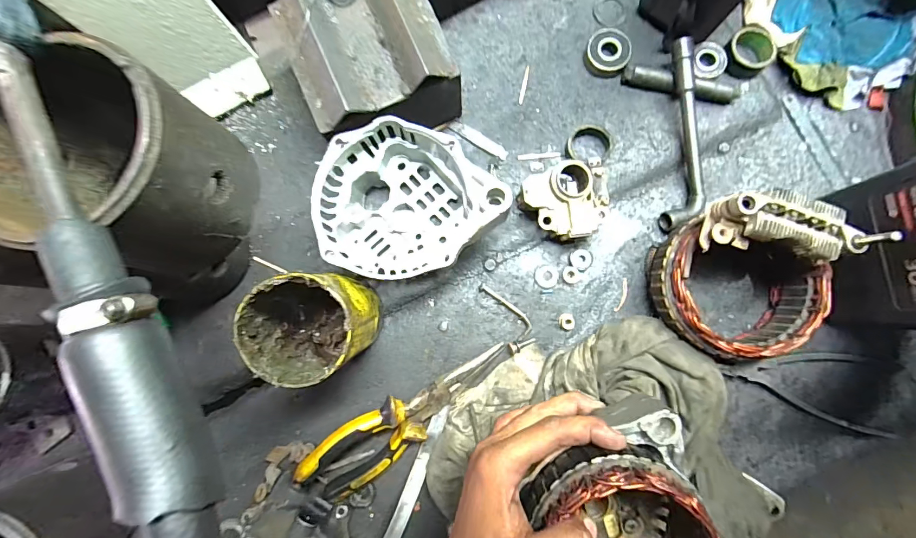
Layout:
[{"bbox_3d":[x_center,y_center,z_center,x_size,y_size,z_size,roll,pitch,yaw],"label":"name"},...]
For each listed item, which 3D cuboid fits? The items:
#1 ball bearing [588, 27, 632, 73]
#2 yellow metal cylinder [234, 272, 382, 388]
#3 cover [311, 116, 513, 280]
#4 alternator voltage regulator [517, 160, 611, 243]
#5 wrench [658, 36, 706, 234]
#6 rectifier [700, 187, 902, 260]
[{"bbox_3d":[0.139,-0.201,0.377,0.039,0.017,0.037,12,86,4],"label":"ball bearing"},{"bbox_3d":[-0.104,0.043,0.317,0.074,0.121,0.068,0,85,3],"label":"yellow metal cylinder"},{"bbox_3d":[-0.047,-0.050,0.341,0.127,0.082,0.128,-42,84,-1],"label":"cover"},{"bbox_3d":[0.092,-0.055,0.355,0.066,0.038,0.064,0,85,3],"label":"alternator voltage regulator"},{"bbox_3d":[0.205,-0.115,0.357,0.039,0.034,0.160,2,85,4],"label":"wrench"},{"bbox_3d":[0.218,-0.029,0.267,0.088,0.042,0.037,7,84,4],"label":"rectifier"}]

